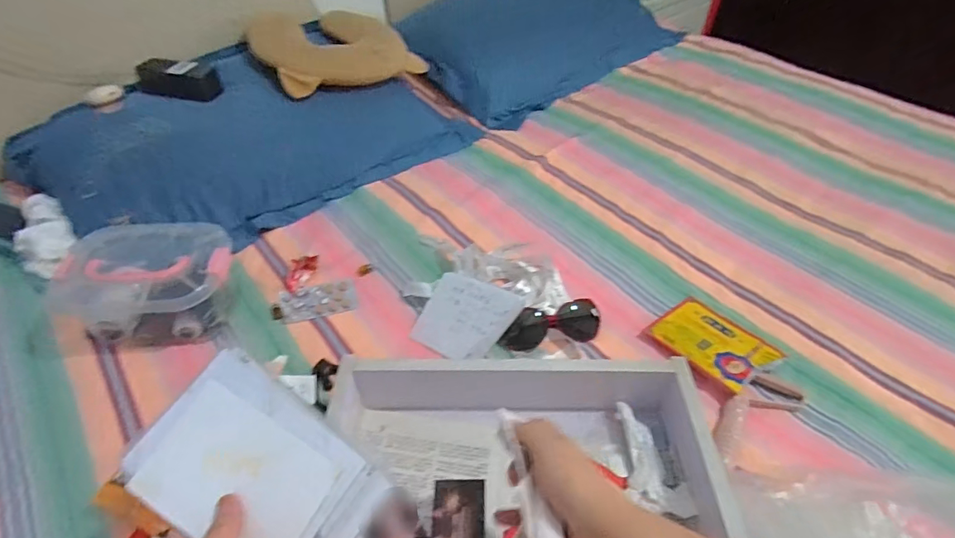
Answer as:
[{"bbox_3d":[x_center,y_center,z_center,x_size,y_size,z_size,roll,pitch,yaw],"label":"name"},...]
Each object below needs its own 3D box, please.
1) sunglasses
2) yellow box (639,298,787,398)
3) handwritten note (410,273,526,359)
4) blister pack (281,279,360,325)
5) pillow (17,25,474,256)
[{"bbox_3d":[0.097,0.083,0.690,0.146,0.051,0.064,-13,47,-12],"label":"sunglasses"},{"bbox_3d":[0.305,0.094,0.654,0.120,0.016,0.133,-27,52,-24],"label":"yellow box"},{"bbox_3d":[-0.017,0.066,0.675,0.123,0.008,0.115,22,68,28],"label":"handwritten note"},{"bbox_3d":[-0.231,0.048,0.733,0.105,0.012,0.058,-14,47,-13],"label":"blister pack"},{"bbox_3d":[-0.408,-0.267,0.941,0.737,0.139,0.410,-33,54,-28],"label":"pillow"}]

